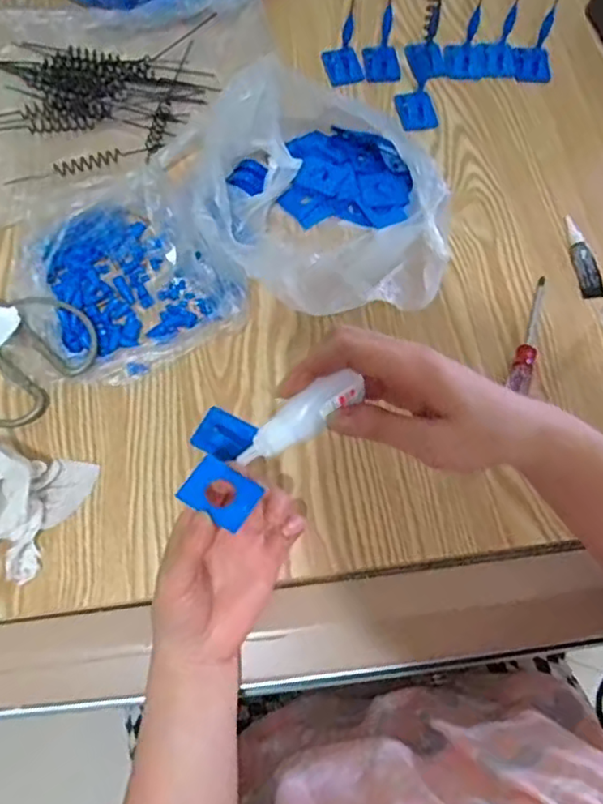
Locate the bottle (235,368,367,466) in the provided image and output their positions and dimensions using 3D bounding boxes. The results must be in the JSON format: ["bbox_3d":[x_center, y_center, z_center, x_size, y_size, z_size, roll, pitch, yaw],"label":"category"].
[{"bbox_3d":[0.000,0.009,0.334,0.072,0.013,0.019,-35,72,-10],"label":"bottle"}]

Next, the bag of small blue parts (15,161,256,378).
[{"bbox_3d":[-0.149,-0.110,0.516,0.143,0.050,0.187,-37,72,-16],"label":"bag of small blue parts"}]

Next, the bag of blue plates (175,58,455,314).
[{"bbox_3d":[0.006,-0.157,0.519,0.176,0.086,0.188,-15,68,-9],"label":"bag of blue plates"}]

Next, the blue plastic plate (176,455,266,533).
[{"bbox_3d":[-0.046,0.051,0.364,0.038,0.006,0.030,34,69,5],"label":"blue plastic plate"}]

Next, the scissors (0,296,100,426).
[{"bbox_3d":[-0.228,-0.067,0.505,0.107,0.014,0.171,-25,70,-13],"label":"scissors"}]

